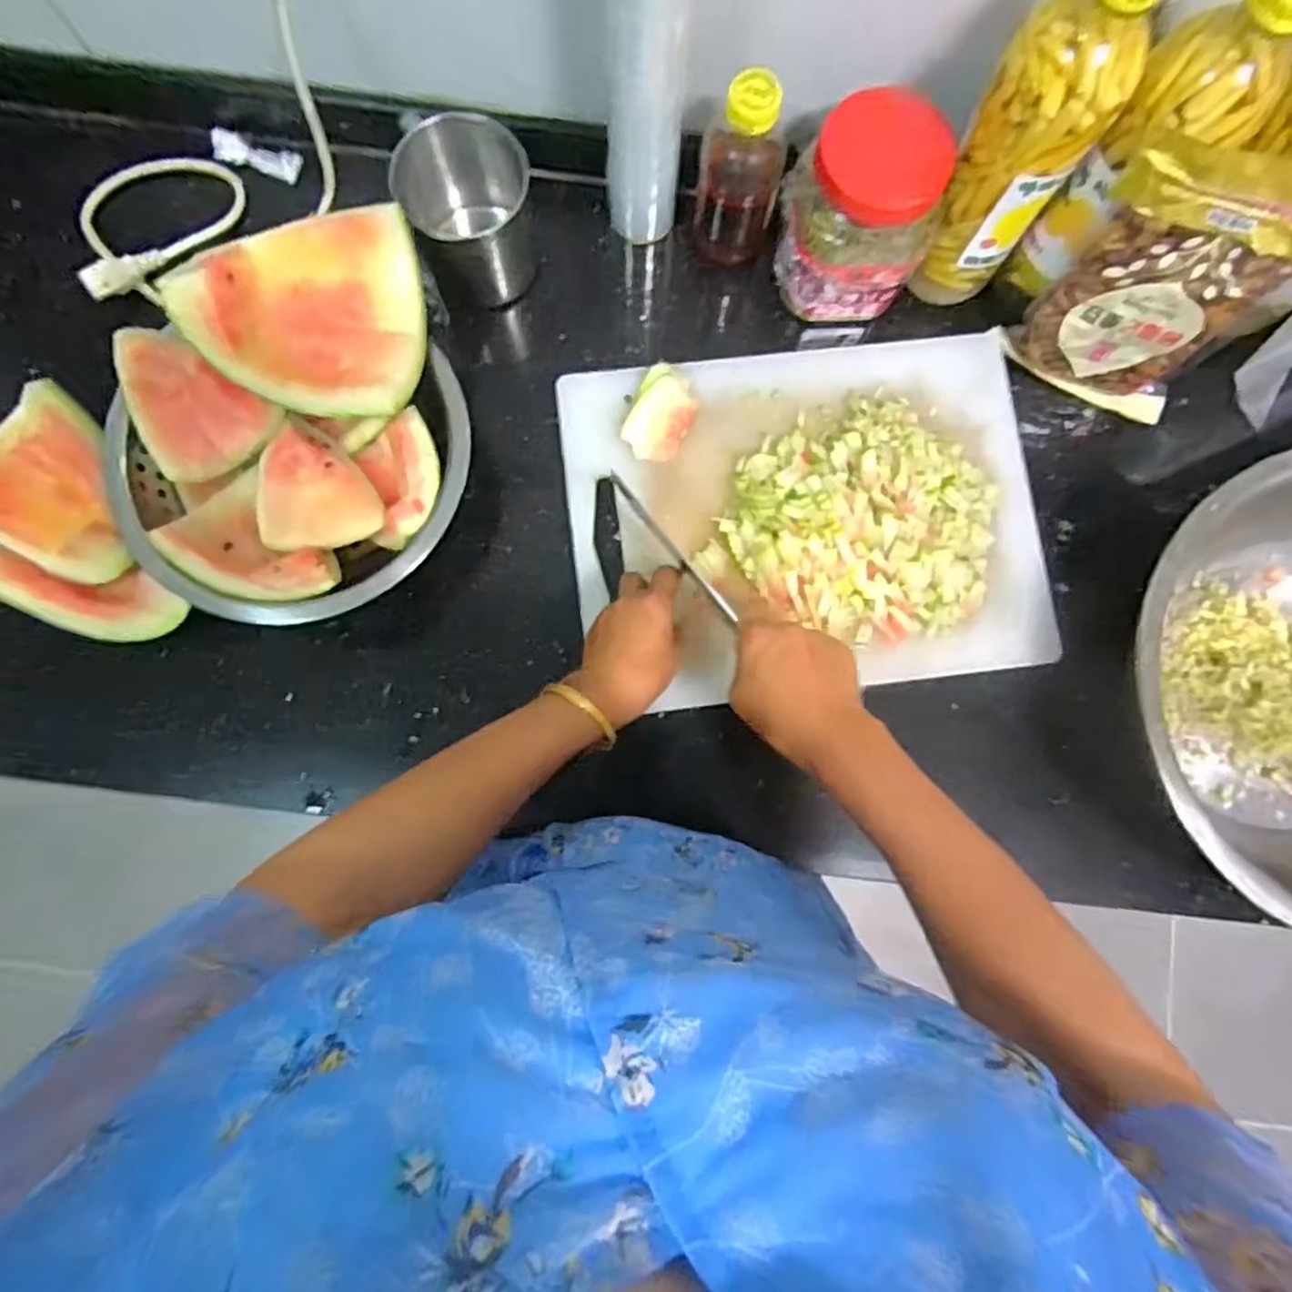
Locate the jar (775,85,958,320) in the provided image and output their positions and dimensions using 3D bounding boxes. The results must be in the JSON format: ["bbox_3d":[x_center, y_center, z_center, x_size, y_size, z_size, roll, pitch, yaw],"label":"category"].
[{"bbox_3d":[0.169,-0.340,0.566,0.113,0.137,0.090,-6,83,-2],"label":"jar"}]

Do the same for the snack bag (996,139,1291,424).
[{"bbox_3d":[0.391,-0.270,0.544,0.150,0.190,0.068,17,83,1],"label":"snack bag"}]

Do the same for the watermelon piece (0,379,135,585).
[{"bbox_3d":[-0.464,-0.111,0.527,0.122,0.026,0.142,-17,84,-3],"label":"watermelon piece"}]

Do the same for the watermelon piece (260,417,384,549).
[{"bbox_3d":[-0.258,-0.118,0.566,0.087,0.030,0.094,0,91,-33],"label":"watermelon piece"}]

